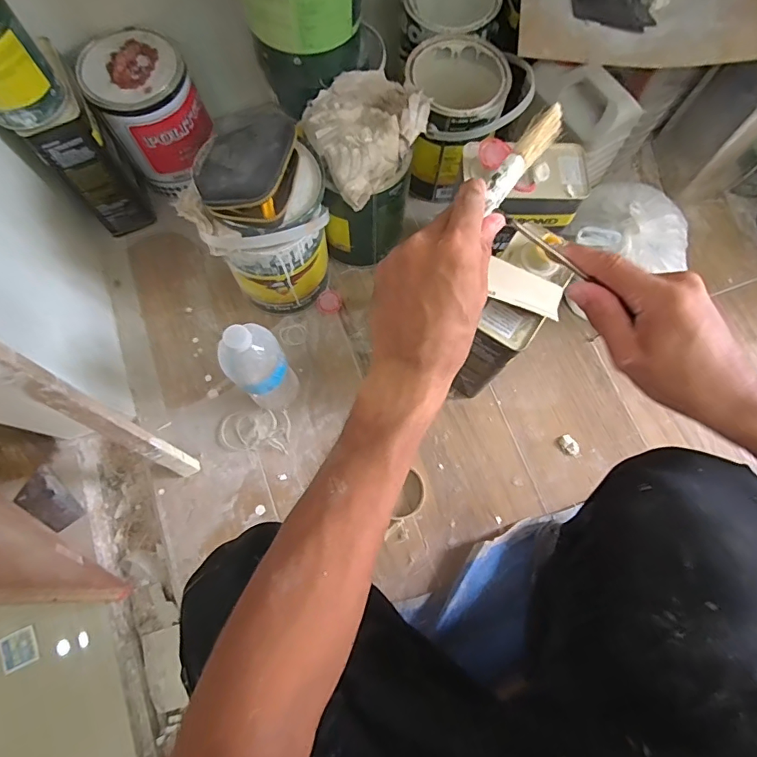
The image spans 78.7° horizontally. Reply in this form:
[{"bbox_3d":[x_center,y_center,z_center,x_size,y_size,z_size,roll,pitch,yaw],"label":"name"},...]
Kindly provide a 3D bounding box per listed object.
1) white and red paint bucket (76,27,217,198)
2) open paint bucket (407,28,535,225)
[{"bbox_3d":[-0.380,-0.448,0.792,0.150,0.188,0.152,0,74,0],"label":"white and red paint bucket"},{"bbox_3d":[0.131,-0.450,0.799,0.185,0.200,0.170,0,74,0],"label":"open paint bucket"}]

